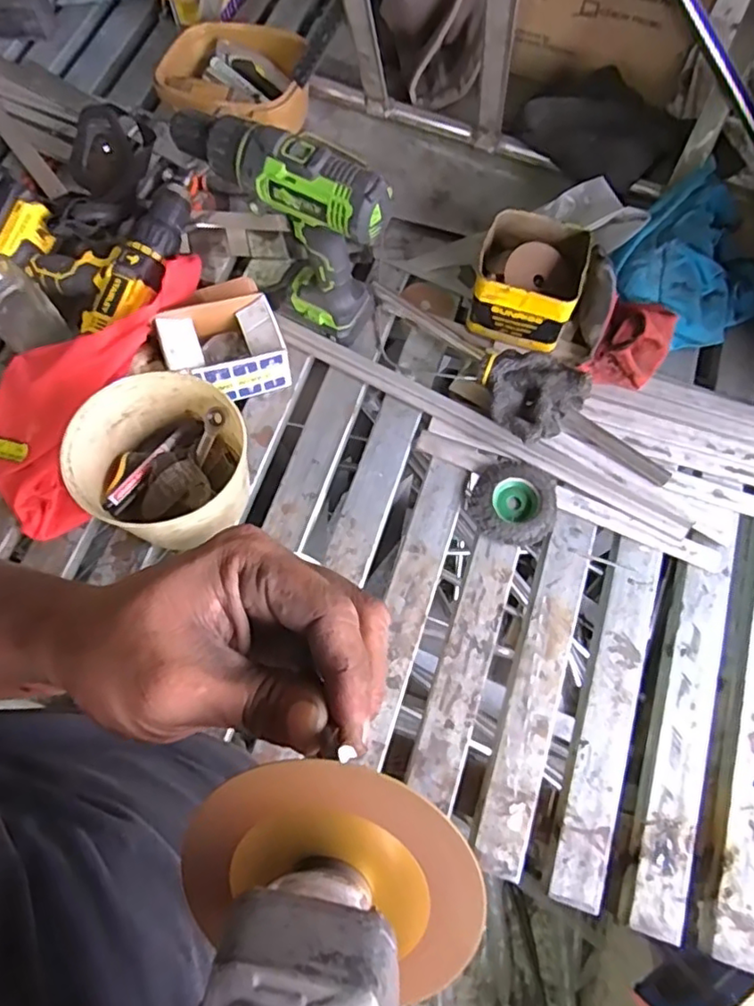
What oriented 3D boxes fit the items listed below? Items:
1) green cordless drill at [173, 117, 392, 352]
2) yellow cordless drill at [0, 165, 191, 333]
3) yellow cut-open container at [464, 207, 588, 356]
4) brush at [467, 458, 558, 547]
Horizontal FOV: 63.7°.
[{"bbox_3d":[-0.089,-0.291,0.650,0.220,0.229,0.070,32,73,9],"label":"green cordless drill"},{"bbox_3d":[-0.374,-0.294,0.719,0.275,0.072,0.187,7,71,1],"label":"yellow cordless drill"},{"bbox_3d":[0.180,-0.265,0.728,0.121,0.088,0.131,16,71,4],"label":"yellow cut-open container"},{"bbox_3d":[0.153,-0.002,0.681,0.092,0.023,0.096,1,71,-2],"label":"brush"}]

